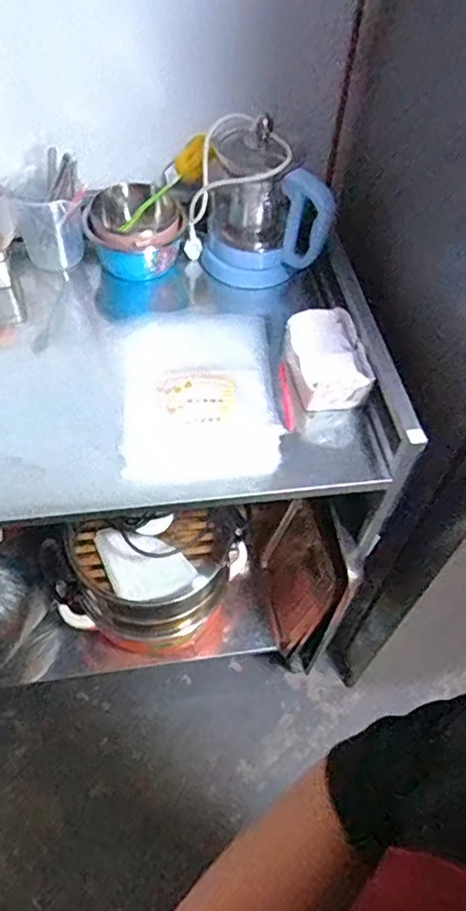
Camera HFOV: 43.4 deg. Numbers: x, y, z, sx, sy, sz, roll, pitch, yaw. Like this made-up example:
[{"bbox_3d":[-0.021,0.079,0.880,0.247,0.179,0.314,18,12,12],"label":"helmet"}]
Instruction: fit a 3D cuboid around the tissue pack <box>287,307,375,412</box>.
[{"bbox_3d":[0.143,-0.147,0.887,0.101,0.057,0.178,-4,53,-7],"label":"tissue pack"}]

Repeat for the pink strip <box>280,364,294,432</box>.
[{"bbox_3d":[0.082,-0.090,0.886,0.012,0.008,0.114,-3,67,-6],"label":"pink strip"}]

